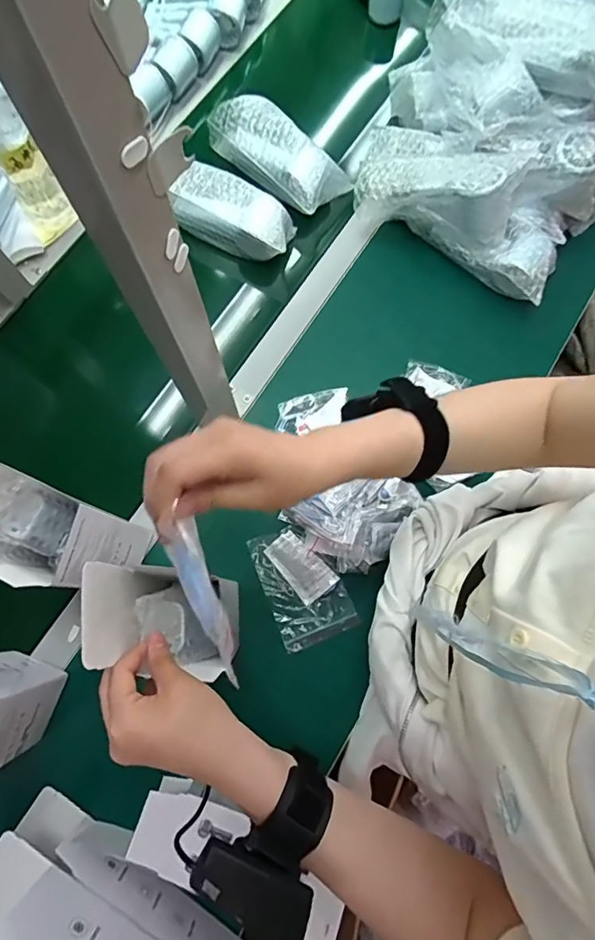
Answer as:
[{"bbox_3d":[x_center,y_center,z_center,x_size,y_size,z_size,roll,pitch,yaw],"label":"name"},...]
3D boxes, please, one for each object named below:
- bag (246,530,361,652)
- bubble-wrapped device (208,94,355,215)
[{"bbox_3d":[0.004,0.129,0.543,0.086,0.011,0.130,-25,80,5],"label":"bag"},{"bbox_3d":[-0.027,-0.444,0.668,0.201,0.066,0.085,42,77,11],"label":"bubble-wrapped device"}]

